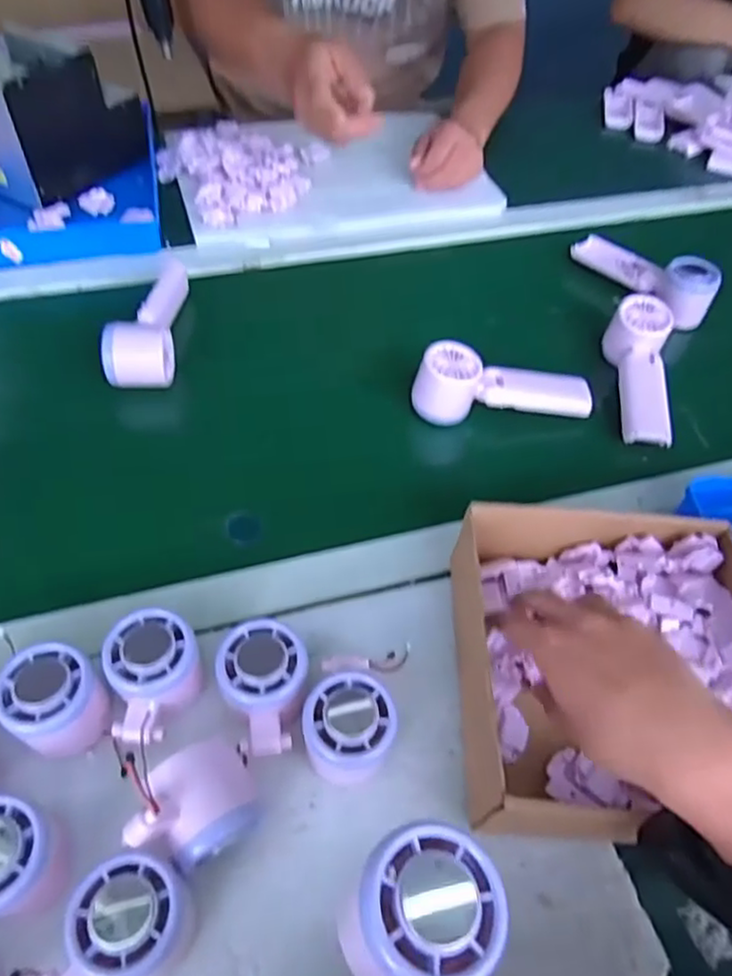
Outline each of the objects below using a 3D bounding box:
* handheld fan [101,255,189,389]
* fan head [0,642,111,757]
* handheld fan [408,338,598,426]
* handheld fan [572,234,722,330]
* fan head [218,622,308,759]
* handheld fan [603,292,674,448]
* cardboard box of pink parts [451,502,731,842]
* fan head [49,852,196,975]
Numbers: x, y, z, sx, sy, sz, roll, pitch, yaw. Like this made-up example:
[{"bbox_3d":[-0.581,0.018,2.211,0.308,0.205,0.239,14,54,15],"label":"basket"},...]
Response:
[{"bbox_3d":[-0.214,-0.170,0.654,0.055,0.057,0.161,0,52,-4],"label":"handheld fan"},{"bbox_3d":[-0.189,0.132,0.408,0.056,0.050,0.062,-36,62,-27],"label":"fan head"},{"bbox_3d":[0.130,-0.099,0.625,0.167,0.053,0.049,0,52,-4],"label":"handheld fan"},{"bbox_3d":[0.310,-0.247,0.755,0.055,0.061,0.171,-32,61,-25],"label":"handheld fan"},{"bbox_3d":[-0.063,0.130,0.423,0.054,0.053,0.074,-5,53,-8],"label":"fan head"},{"bbox_3d":[0.271,-0.111,0.652,0.052,0.039,0.160,5,68,0],"label":"handheld fan"},{"bbox_3d":[0.160,0.105,0.452,0.204,0.063,0.211,2,52,-2],"label":"cardboard box of pink parts"},{"bbox_3d":[-0.124,0.232,0.340,0.052,0.055,0.073,19,54,11],"label":"fan head"}]

